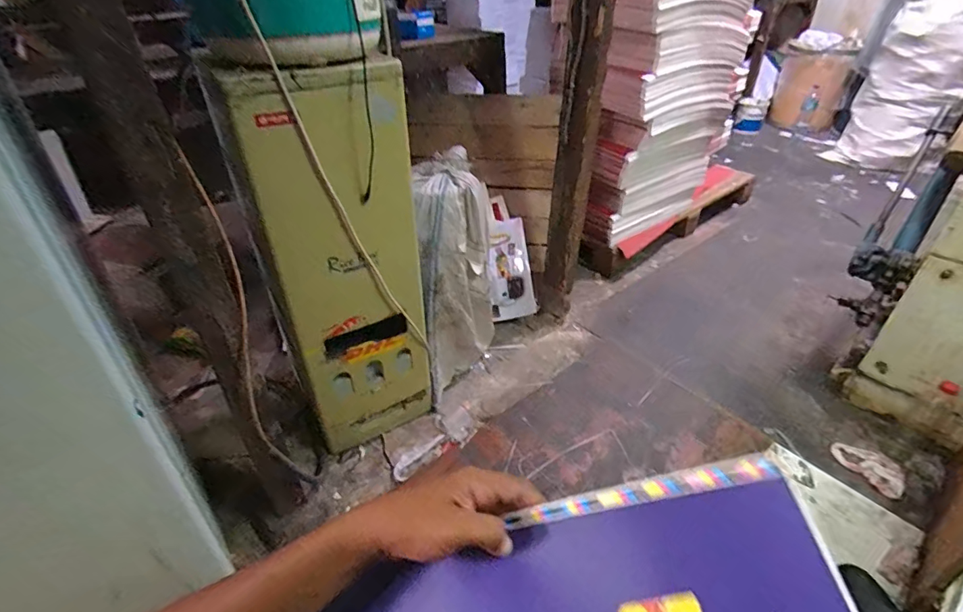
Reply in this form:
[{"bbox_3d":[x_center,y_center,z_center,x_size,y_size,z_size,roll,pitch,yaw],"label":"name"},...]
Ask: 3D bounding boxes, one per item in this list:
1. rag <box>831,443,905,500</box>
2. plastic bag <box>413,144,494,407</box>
[{"bbox_3d":[0.903,0.371,1.097,0.108,0.016,0.151,-21,39,-25],"label":"rag"},{"bbox_3d":[-0.099,-0.055,1.217,0.184,0.588,0.245,27,44,35],"label":"plastic bag"}]

